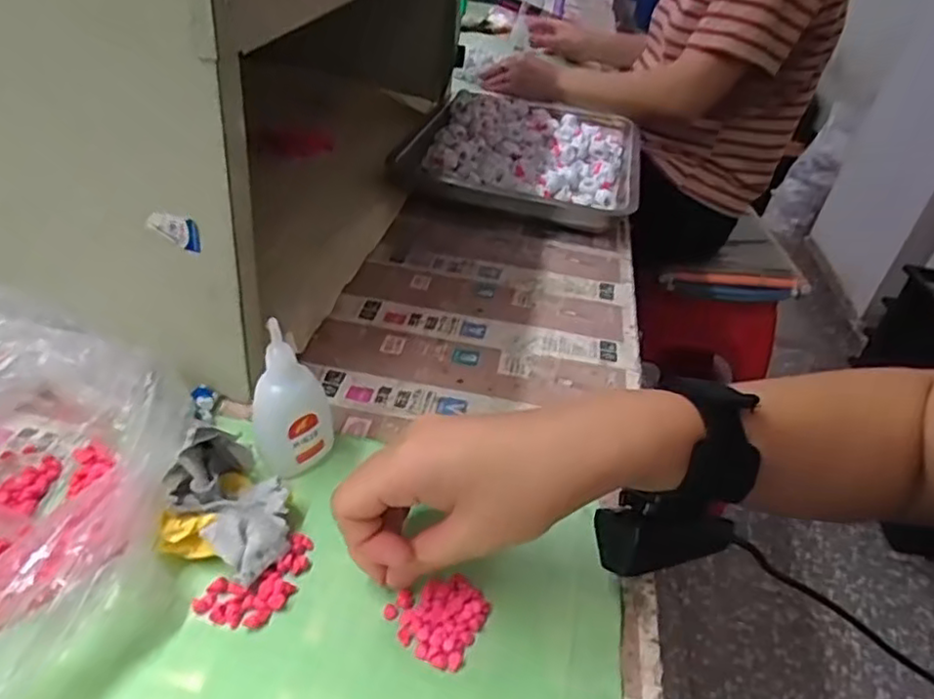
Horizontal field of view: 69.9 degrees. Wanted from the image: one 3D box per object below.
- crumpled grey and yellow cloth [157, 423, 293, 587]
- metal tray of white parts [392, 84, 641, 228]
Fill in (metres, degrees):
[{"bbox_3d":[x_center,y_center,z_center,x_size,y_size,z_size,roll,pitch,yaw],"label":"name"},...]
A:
[{"bbox_3d":[-0.126,0.075,0.347,0.060,0.035,0.094,-8,39,-20],"label":"crumpled grey and yellow cloth"},{"bbox_3d":[0.051,-0.212,0.742,0.267,0.052,0.263,13,38,6],"label":"metal tray of white parts"}]

